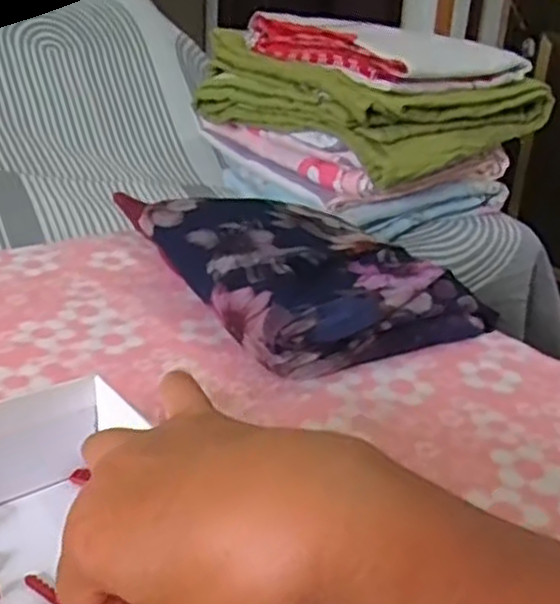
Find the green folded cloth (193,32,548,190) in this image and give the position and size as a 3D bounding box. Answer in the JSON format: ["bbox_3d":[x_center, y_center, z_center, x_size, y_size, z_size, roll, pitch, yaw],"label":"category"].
[{"bbox_3d":[0.136,-0.339,1.214,0.388,0.112,0.485,-12,28,-32],"label":"green folded cloth"}]

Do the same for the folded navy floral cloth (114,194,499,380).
[{"bbox_3d":[0.019,-0.032,0.609,0.200,0.061,0.228,-14,31,-29],"label":"folded navy floral cloth"}]

